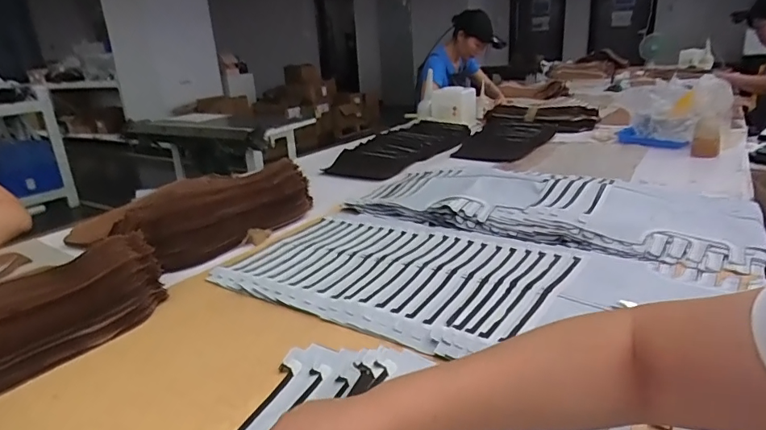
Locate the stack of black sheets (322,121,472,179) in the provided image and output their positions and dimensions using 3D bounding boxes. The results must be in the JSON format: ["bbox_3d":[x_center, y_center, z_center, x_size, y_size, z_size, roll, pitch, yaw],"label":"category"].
[{"bbox_3d":[0.071,-0.232,1.605,0.257,0.043,0.588,17,34,36],"label":"stack of black sheets"}]

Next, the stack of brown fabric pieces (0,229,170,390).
[{"bbox_3d":[-0.455,0.134,0.564,0.082,0.115,0.419,9,23,31],"label":"stack of brown fabric pieces"}]

